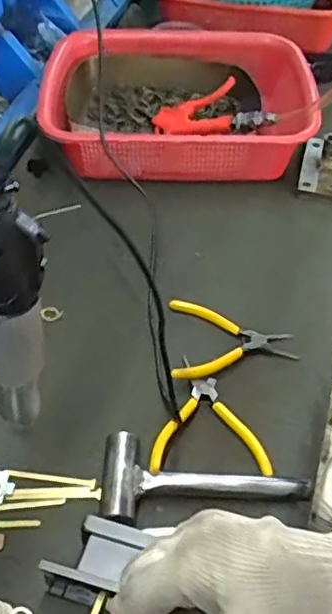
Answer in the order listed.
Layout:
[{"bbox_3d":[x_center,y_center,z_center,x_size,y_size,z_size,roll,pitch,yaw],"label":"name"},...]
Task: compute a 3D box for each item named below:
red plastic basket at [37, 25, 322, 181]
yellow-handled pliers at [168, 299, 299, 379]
[{"bbox_3d":[0.016,-0.295,0.833,0.345,0.090,0.299,2,50,-3],"label":"red plastic basket"},{"bbox_3d":[0.070,0.031,0.615,0.128,0.018,0.104,0,50,-4],"label":"yellow-handled pliers"}]

